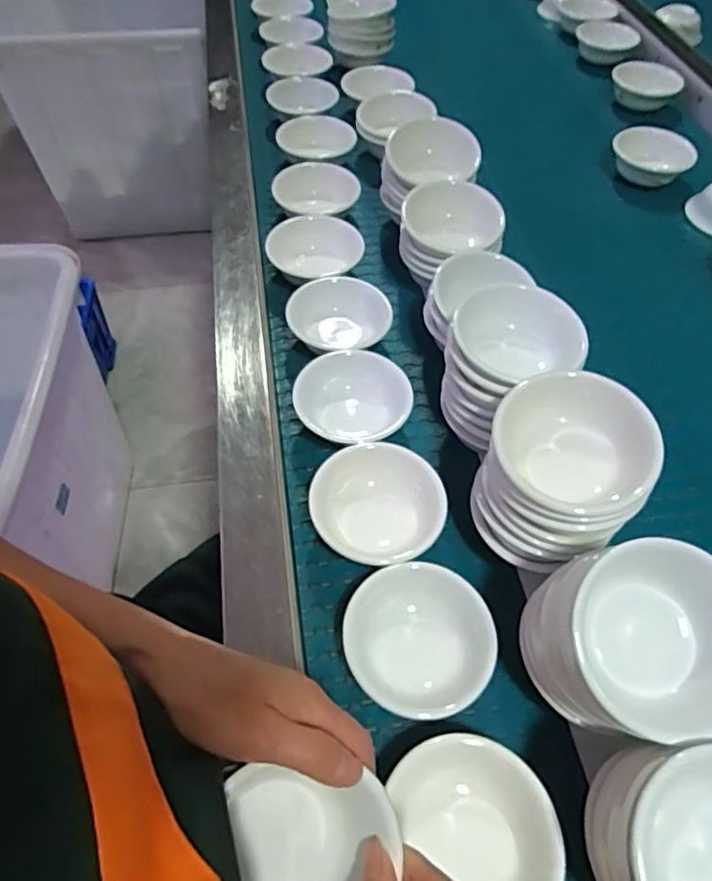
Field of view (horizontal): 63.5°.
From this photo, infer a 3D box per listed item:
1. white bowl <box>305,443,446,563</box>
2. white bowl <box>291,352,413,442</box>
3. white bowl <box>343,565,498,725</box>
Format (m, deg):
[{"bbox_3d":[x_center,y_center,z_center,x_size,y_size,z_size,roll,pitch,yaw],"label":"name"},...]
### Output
[{"bbox_3d":[0.021,0.059,0.503,0.107,0.049,0.110,1,45,-1],"label":"white bowl"},{"bbox_3d":[-0.003,-0.034,0.568,0.109,0.056,0.104,1,45,-1],"label":"white bowl"},{"bbox_3d":[0.050,0.152,0.440,0.108,0.044,0.103,1,45,-1],"label":"white bowl"}]

